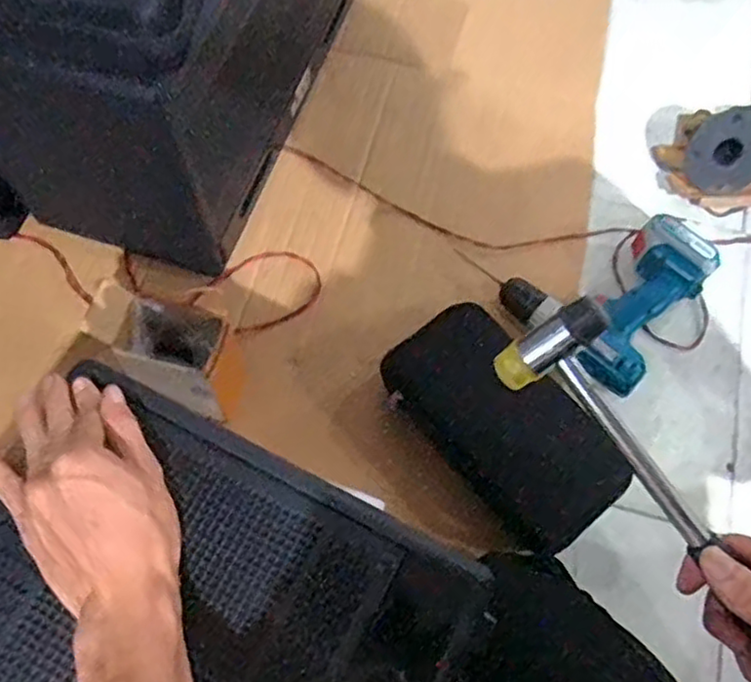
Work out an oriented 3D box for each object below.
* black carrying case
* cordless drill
[{"bbox_3d":[0.133,0.087,0.726,0.128,0.063,0.262,-37,72,-16],"label":"black carrying case"},{"bbox_3d":[0.269,-0.077,0.808,0.245,0.065,0.222,41,71,15],"label":"cordless drill"}]

